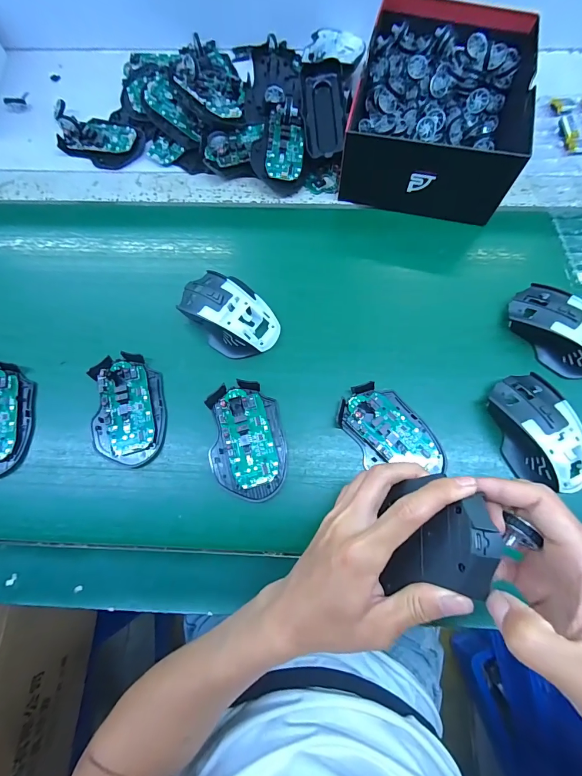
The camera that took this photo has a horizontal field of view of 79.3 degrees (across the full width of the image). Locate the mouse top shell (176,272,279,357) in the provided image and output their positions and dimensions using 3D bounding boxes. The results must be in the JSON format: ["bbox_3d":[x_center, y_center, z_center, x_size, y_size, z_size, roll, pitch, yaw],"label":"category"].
[{"bbox_3d":[-0.068,-0.083,0.380,0.115,0.035,0.074,42,78,13],"label":"mouse top shell"}]

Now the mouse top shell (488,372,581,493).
[{"bbox_3d":[0.238,0.042,0.334,0.063,0.038,0.113,-18,73,-4],"label":"mouse top shell"}]

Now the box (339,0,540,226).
[{"bbox_3d":[0.177,-0.346,0.436,0.183,0.087,0.258,13,73,5],"label":"box"}]

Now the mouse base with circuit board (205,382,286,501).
[{"bbox_3d":[-0.044,0.051,0.349,0.072,0.012,0.114,-5,72,0],"label":"mouse base with circuit board"}]

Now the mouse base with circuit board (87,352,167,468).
[{"bbox_3d":[-0.167,0.020,0.359,0.070,0.014,0.113,-7,72,-1],"label":"mouse base with circuit board"}]

